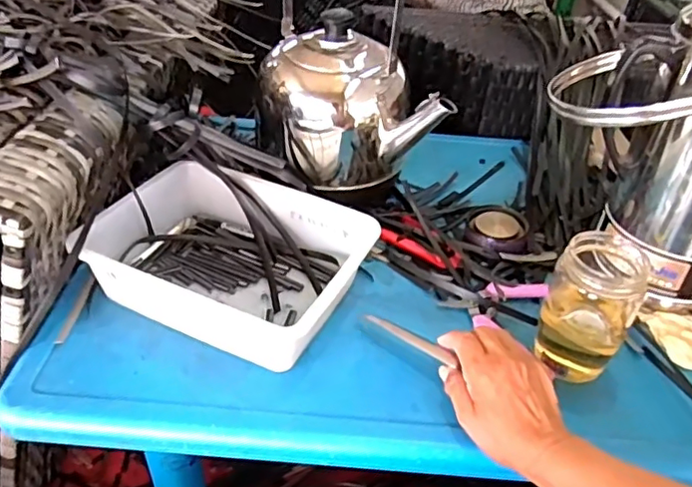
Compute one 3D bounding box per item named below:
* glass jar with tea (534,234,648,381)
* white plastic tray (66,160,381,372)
[{"bbox_3d":[0.225,0.066,0.552,0.077,0.138,0.063,24,42,23],"label":"glass jar with tea"},{"bbox_3d":[-0.127,0.011,0.640,0.267,0.075,0.199,16,39,14],"label":"white plastic tray"}]

